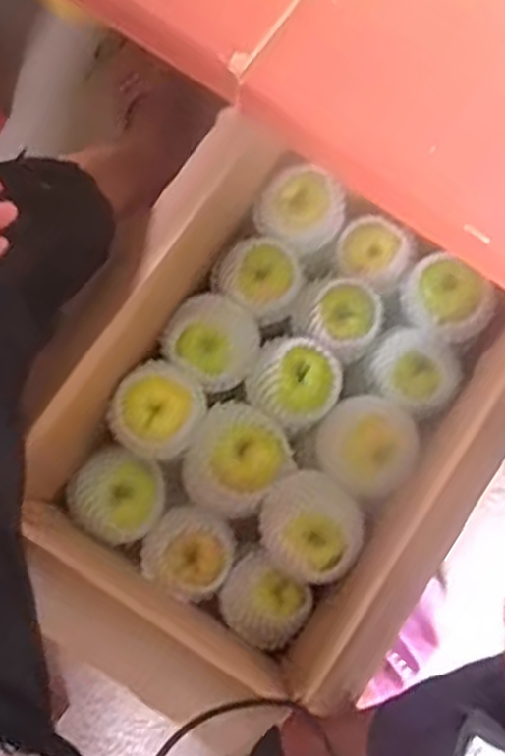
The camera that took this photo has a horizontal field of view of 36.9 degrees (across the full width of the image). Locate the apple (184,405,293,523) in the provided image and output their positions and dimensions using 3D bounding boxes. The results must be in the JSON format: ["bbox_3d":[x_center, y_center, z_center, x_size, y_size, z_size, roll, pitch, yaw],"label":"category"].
[{"bbox_3d":[-0.016,0.072,0.643,0.080,0.063,0.088,0,78,-1],"label":"apple"}]

